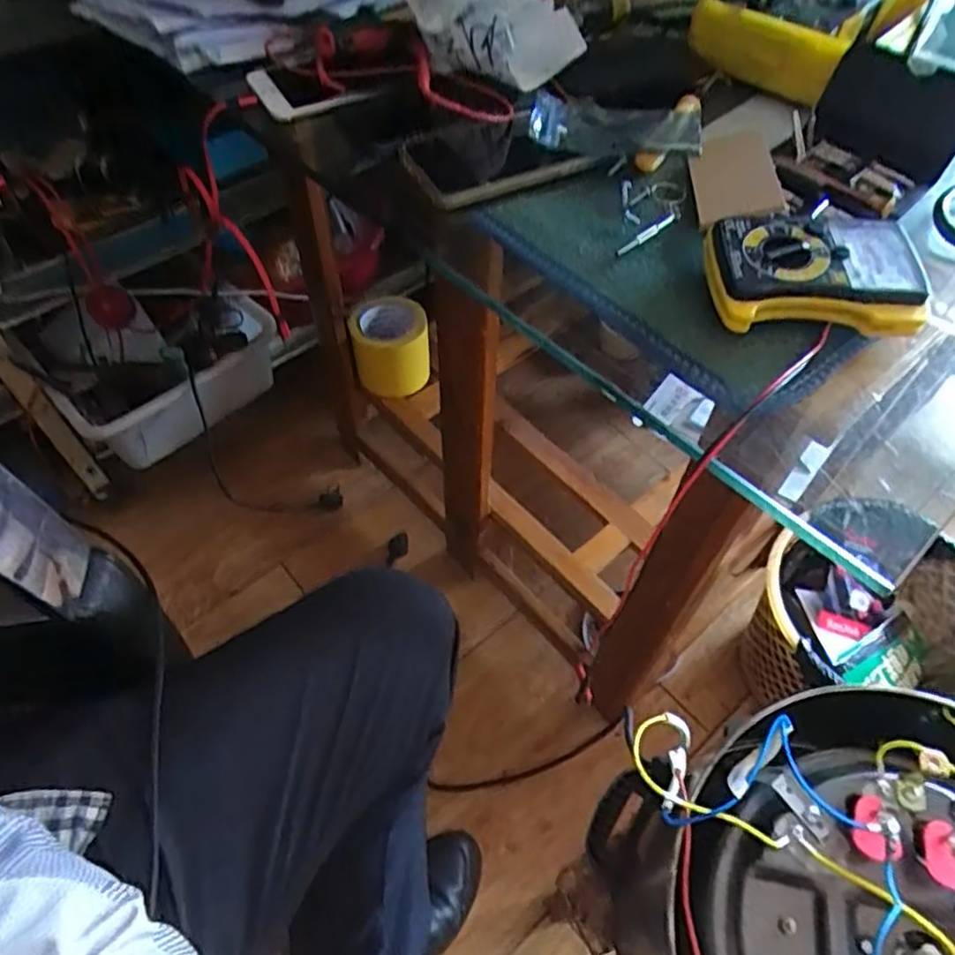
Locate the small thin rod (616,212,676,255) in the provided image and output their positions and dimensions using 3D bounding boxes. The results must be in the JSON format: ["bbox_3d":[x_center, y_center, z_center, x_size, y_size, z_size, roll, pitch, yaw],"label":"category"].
[{"bbox_3d":[0.109,-0.158,0.442,0.061,0.004,0.008,-36,63,-23],"label":"small thin rod"}]

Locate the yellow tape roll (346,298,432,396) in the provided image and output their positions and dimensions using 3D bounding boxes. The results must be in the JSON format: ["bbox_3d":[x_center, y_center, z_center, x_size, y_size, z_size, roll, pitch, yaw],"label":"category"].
[{"bbox_3d":[-0.127,-0.189,0.986,0.101,0.115,0.099,1,55,-1],"label":"yellow tape roll"}]

